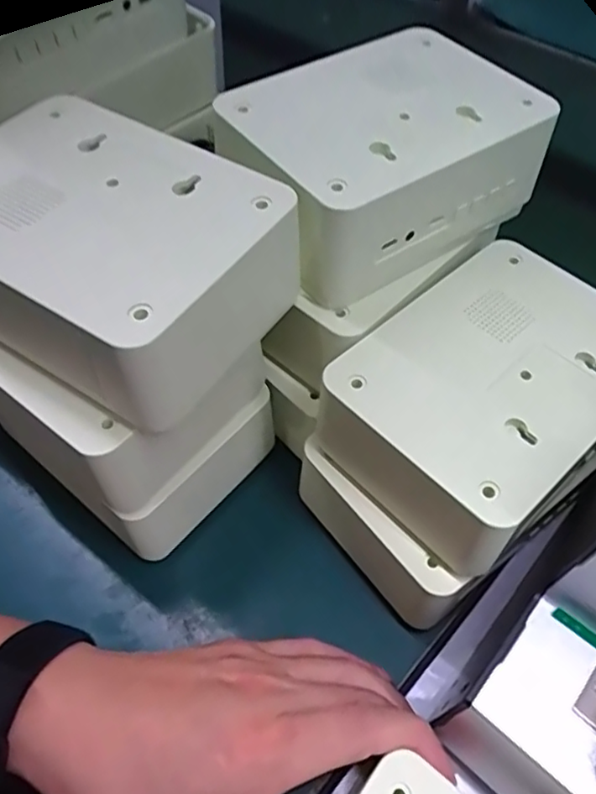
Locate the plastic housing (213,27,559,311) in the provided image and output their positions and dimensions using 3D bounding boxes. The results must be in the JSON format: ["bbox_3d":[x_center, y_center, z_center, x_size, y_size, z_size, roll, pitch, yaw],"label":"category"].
[{"bbox_3d":[0.036,-0.119,0.301,0.141,0.068,0.103,-28,59,-20],"label":"plastic housing"}]

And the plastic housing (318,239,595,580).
[{"bbox_3d":[0.089,0.002,0.287,0.142,0.057,0.103,-37,62,-25],"label":"plastic housing"}]

